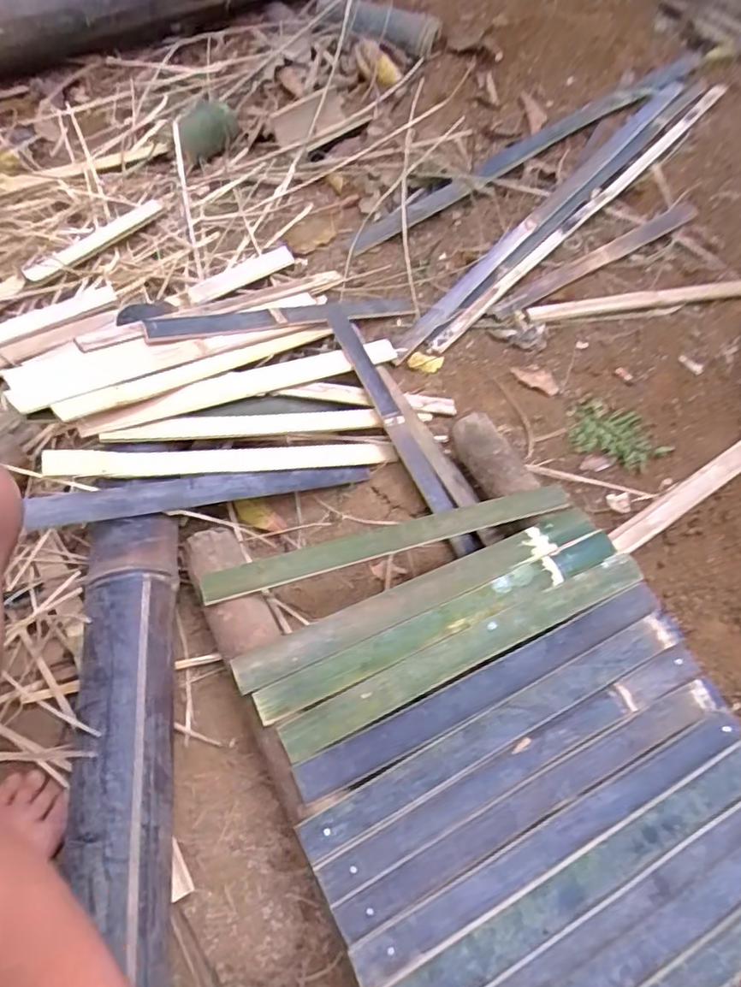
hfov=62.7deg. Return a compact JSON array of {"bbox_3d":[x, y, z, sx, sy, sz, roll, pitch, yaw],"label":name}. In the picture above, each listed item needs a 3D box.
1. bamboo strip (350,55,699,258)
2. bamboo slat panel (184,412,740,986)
[{"bbox_3d":[0.296,-0.624,1.082,0.828,0.020,0.053,-34,56,-16],"label":"bamboo strip"},{"bbox_3d":[0.138,0.240,0.544,0.412,0.066,0.672,-23,66,-14],"label":"bamboo slat panel"}]

